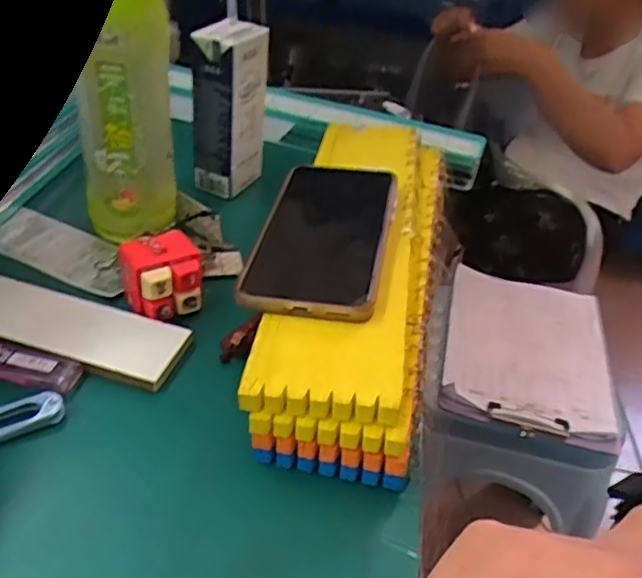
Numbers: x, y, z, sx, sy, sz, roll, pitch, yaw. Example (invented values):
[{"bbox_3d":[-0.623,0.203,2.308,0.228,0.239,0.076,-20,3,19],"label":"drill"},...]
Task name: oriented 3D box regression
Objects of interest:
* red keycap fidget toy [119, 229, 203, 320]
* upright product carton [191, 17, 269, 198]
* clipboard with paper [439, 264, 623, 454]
[{"bbox_3d":[-0.104,-0.008,0.419,0.050,0.044,0.041,-9,40,-17],"label":"red keycap fidget toy"},{"bbox_3d":[-0.075,-0.151,0.537,0.040,0.128,0.059,23,40,19],"label":"upright product carton"},{"bbox_3d":[0.289,0.078,0.881,0.226,0.039,0.279,11,39,8],"label":"clipboard with paper"}]

